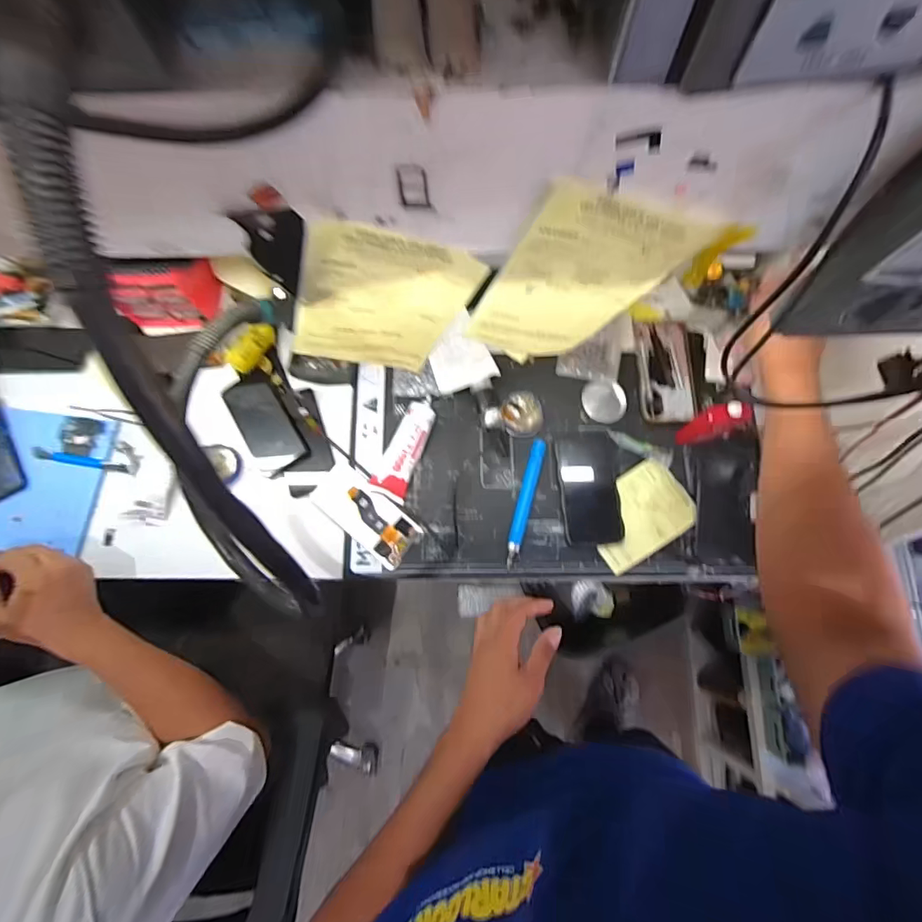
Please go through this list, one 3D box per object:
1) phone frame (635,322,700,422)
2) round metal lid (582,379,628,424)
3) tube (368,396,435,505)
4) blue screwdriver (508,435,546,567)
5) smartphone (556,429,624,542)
[{"bbox_3d":[0.310,-0.135,0.718,0.081,0.017,0.164,1,75,1],"label":"phone frame"},{"bbox_3d":[0.215,-0.089,0.712,0.065,0.014,0.062,0,75,1],"label":"round metal lid"},{"bbox_3d":[-0.079,-0.021,0.685,0.053,0.034,0.149,22,77,6],"label":"tube"},{"bbox_3d":[0.091,0.057,0.673,0.021,0.015,0.185,15,76,4],"label":"blue screwdriver"},{"bbox_3d":[0.182,0.035,0.678,0.080,0.013,0.163,-3,77,0],"label":"smartphone"}]

